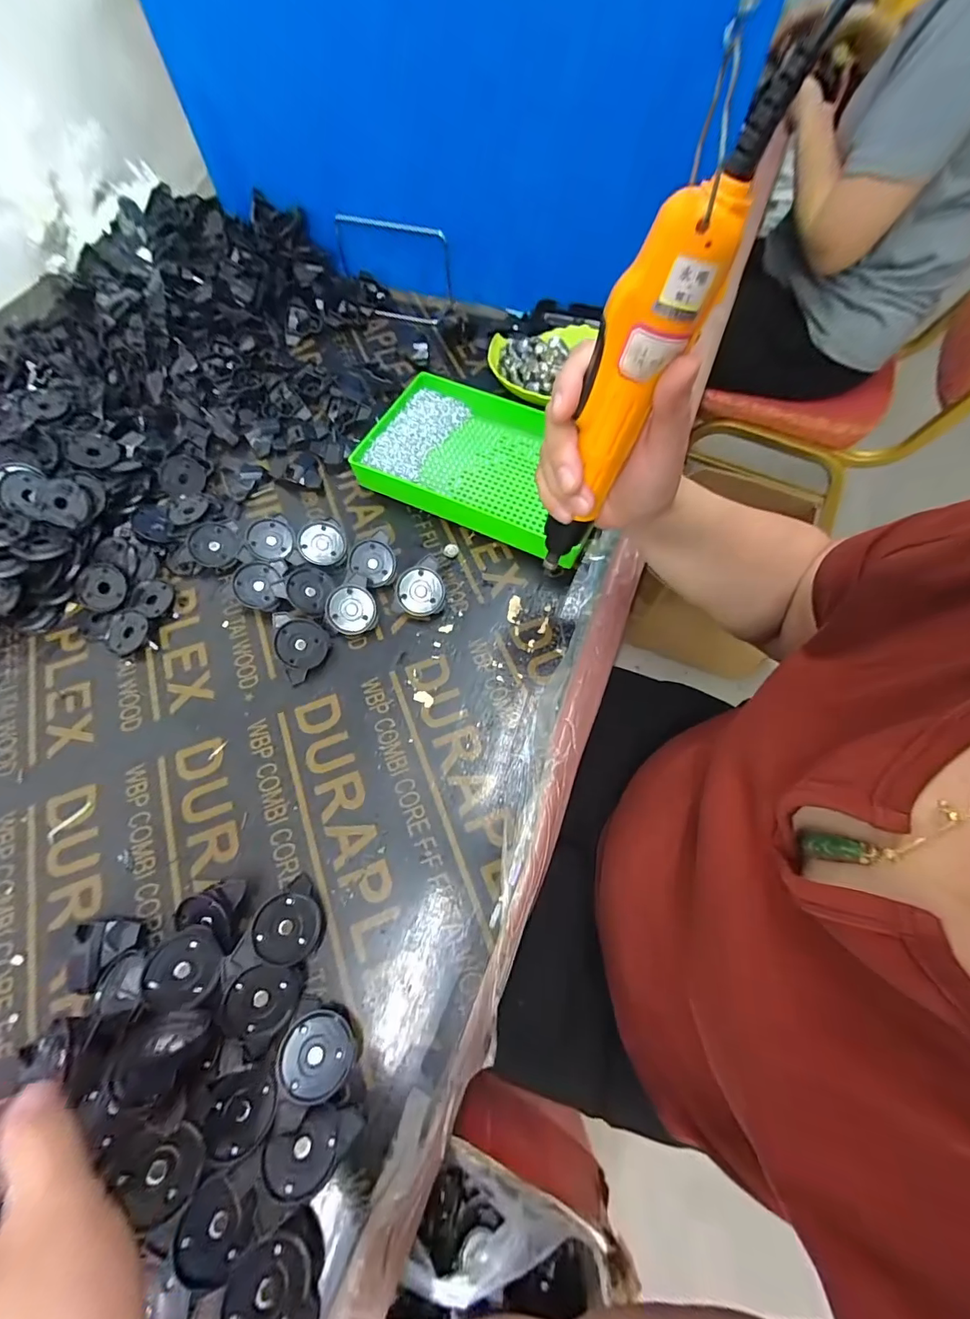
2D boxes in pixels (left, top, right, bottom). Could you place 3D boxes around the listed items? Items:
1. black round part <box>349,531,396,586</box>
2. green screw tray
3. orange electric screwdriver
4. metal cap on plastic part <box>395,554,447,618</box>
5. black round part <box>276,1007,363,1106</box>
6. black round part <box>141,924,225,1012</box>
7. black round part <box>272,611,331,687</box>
[{"bbox_3d":[-0.106,-0.093,0.436,0.047,0.016,0.047,-1,97,-4],"label":"black round part"},{"bbox_3d":[0.003,-0.204,0.479,0.246,0.035,0.164,21,68,10],"label":"green screw tray"},{"bbox_3d":[0.072,-0.141,0.247,0.028,0.227,0.036,-33,69,-32],"label":"orange electric screwdriver"},{"bbox_3d":[-0.059,-0.067,0.425,0.050,0.017,0.050,0,94,2],"label":"metal cap on plastic part"},{"bbox_3d":[-0.101,0.241,0.284,0.044,0.006,0.048,15,37,-12],"label":"black round part"},{"bbox_3d":[-0.191,0.195,0.292,0.043,0.007,0.043,6,53,-8],"label":"black round part"},{"bbox_3d":[-0.162,-0.015,0.402,0.045,0.017,0.058,-35,94,-26],"label":"black round part"}]

